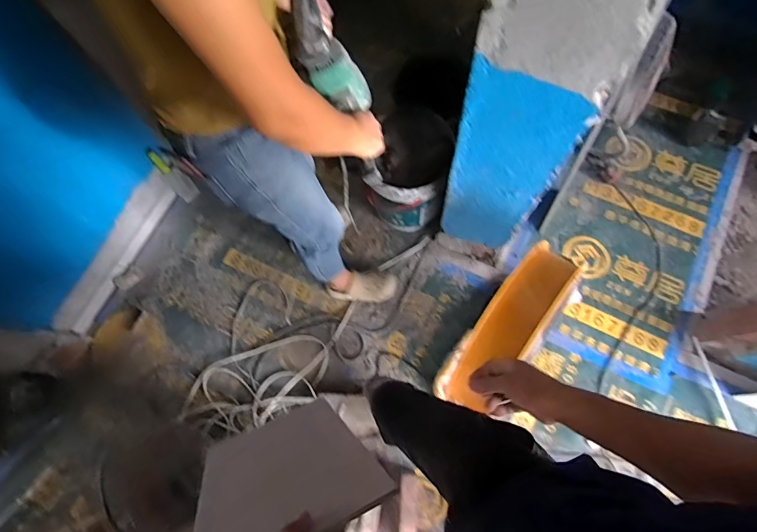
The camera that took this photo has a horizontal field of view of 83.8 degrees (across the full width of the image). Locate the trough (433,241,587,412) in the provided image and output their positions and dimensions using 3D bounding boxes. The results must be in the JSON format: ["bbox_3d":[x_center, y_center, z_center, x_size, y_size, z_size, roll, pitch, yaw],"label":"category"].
[{"bbox_3d":[0.356,0.140,1.129,0.153,0.082,0.497,43,80,10],"label":"trough"}]

